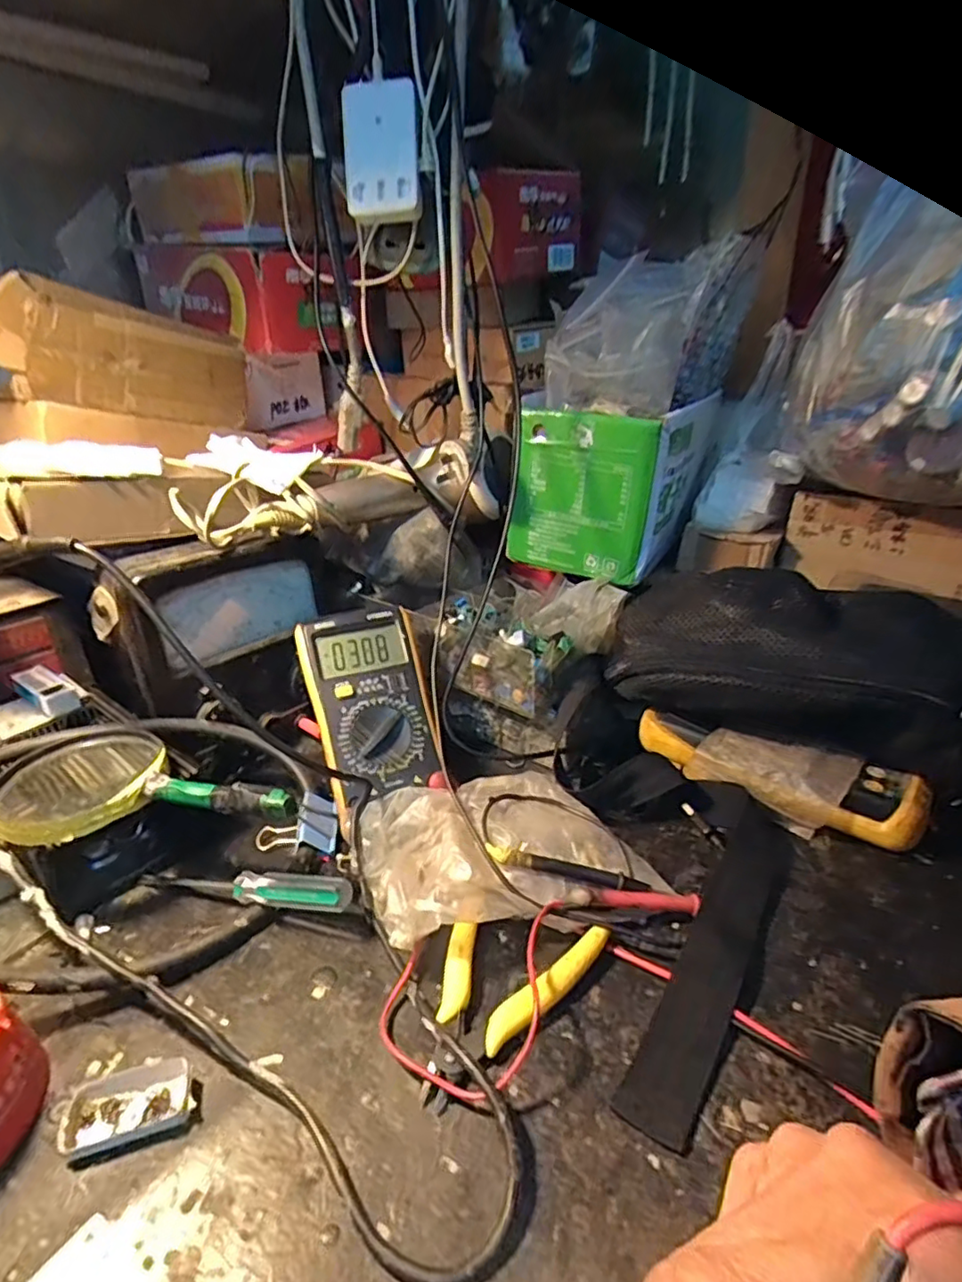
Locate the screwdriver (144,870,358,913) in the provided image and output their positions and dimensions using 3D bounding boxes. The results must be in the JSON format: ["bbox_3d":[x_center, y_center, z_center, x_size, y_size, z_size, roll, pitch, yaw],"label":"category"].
[{"bbox_3d":[-0.147,0.151,0.369,0.150,0.016,0.018,-5,21,22],"label":"screwdriver"}]

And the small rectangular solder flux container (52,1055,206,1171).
[{"bbox_3d":[-0.154,0.206,0.269,0.055,0.007,0.033,-9,25,-17],"label":"small rectangular solder flux container"}]

